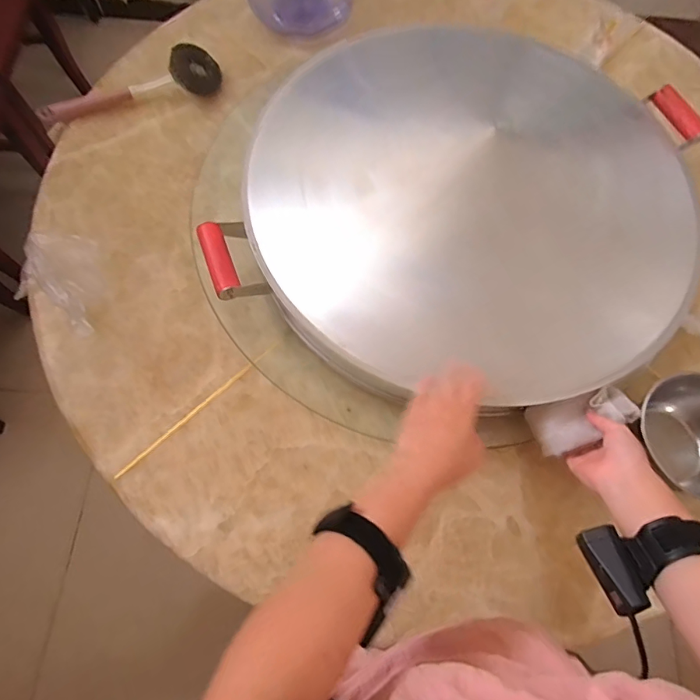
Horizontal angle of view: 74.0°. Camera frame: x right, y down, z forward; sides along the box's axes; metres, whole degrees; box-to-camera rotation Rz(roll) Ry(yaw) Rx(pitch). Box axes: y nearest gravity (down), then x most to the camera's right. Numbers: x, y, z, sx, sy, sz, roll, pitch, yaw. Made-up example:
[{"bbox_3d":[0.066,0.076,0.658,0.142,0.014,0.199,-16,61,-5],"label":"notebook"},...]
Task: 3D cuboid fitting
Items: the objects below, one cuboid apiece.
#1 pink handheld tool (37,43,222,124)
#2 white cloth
[{"bbox_3d":[-0.376,-0.451,0.793,0.312,0.059,0.070,-19,72,-9],"label":"pink handheld tool"},{"bbox_3d":[0.280,0.080,0.560,0.117,0.025,0.060,-23,72,4],"label":"white cloth"}]

